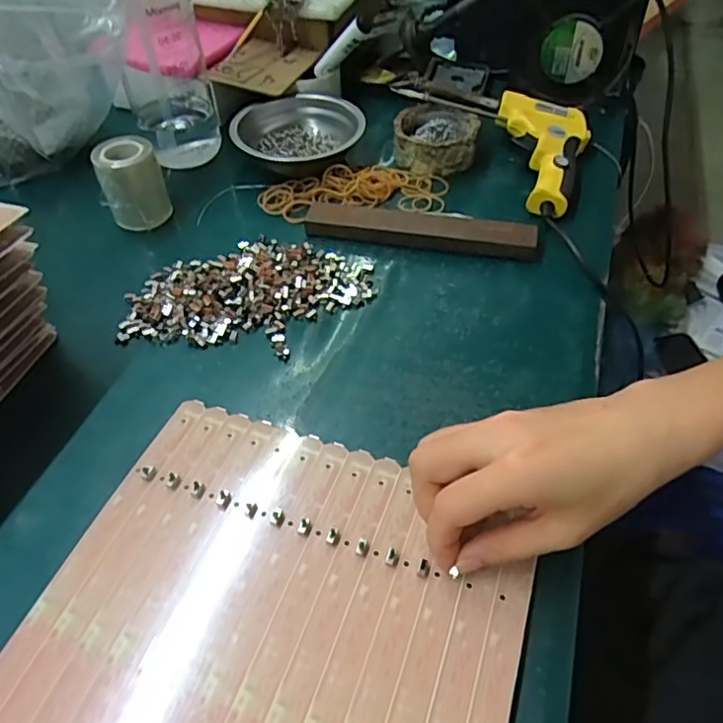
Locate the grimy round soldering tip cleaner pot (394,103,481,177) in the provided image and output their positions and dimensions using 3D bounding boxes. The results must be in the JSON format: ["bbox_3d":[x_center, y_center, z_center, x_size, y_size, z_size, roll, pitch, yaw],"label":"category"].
[{"bbox_3d":[0.073,-0.220,0.567,0.079,0.034,0.080,-1,49,1],"label":"grimy round soldering tip cleaner pot"}]

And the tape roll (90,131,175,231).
[{"bbox_3d":[-0.202,-0.157,0.507,0.050,0.063,0.048,-1,49,1],"label":"tape roll"}]

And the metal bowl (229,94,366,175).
[{"bbox_3d":[-0.063,-0.224,0.570,0.125,0.040,0.119,-1,49,1],"label":"metal bowl"}]

